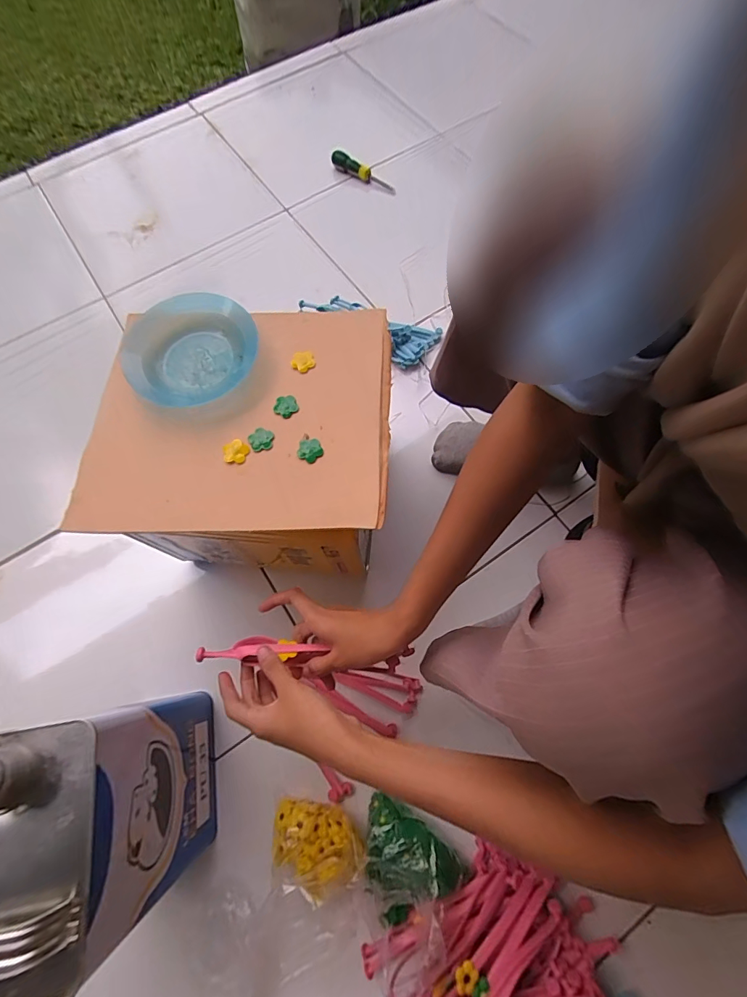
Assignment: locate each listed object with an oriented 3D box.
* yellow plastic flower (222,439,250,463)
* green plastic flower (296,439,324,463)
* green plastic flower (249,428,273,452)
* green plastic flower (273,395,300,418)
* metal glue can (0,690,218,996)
[{"bbox_3d":[-0.129,-0.043,0.392,0.022,0.004,0.023,0,71,1],"label":"yellow plastic flower"},{"bbox_3d":[-0.059,-0.044,0.388,0.023,0.004,0.023,-24,73,-7],"label":"green plastic flower"},{"bbox_3d":[-0.106,-0.056,0.399,0.022,0.004,0.021,-17,72,-4],"label":"green plastic flower"},{"bbox_3d":[-0.086,-0.090,0.407,0.023,0.005,0.022,-18,72,-5],"label":"green plastic flower"},{"bbox_3d":[-0.252,0.291,0.397,0.113,0.259,0.169,-9,70,-2],"label":"metal glue can"}]

